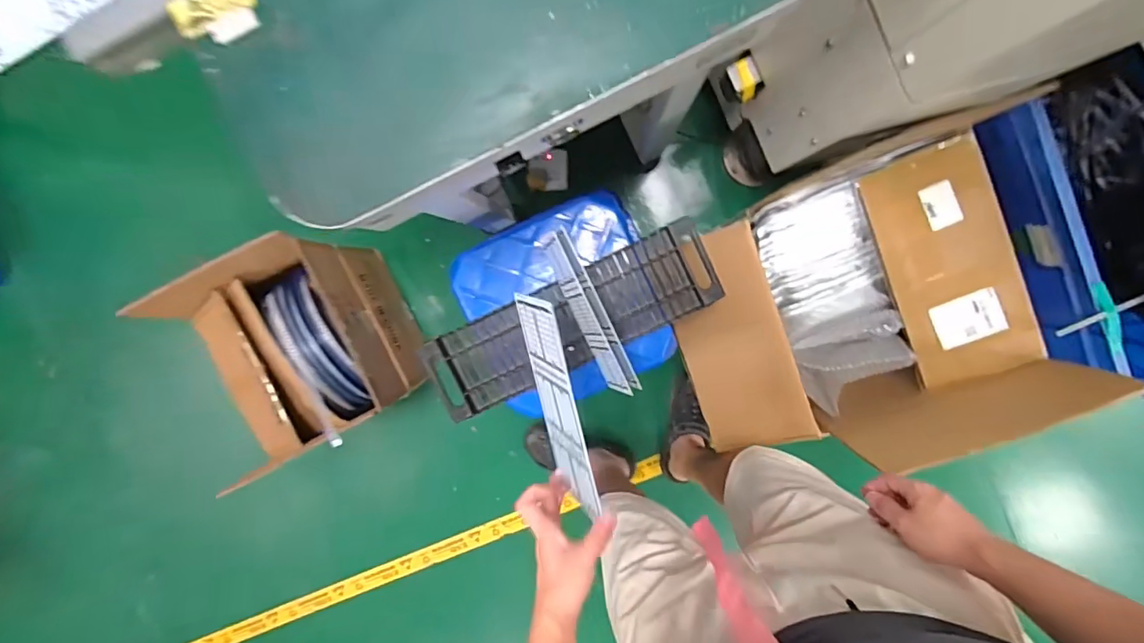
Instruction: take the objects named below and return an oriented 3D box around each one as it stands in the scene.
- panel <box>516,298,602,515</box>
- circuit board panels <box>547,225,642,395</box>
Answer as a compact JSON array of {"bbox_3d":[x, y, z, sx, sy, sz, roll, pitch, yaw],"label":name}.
[{"bbox_3d":[-0.015,0.087,0.552,0.004,0.112,0.231,-18,107,-21],"label":"panel"},{"bbox_3d":[0.028,-0.011,0.759,0.025,0.133,0.237,-26,90,-10],"label":"circuit board panels"}]

